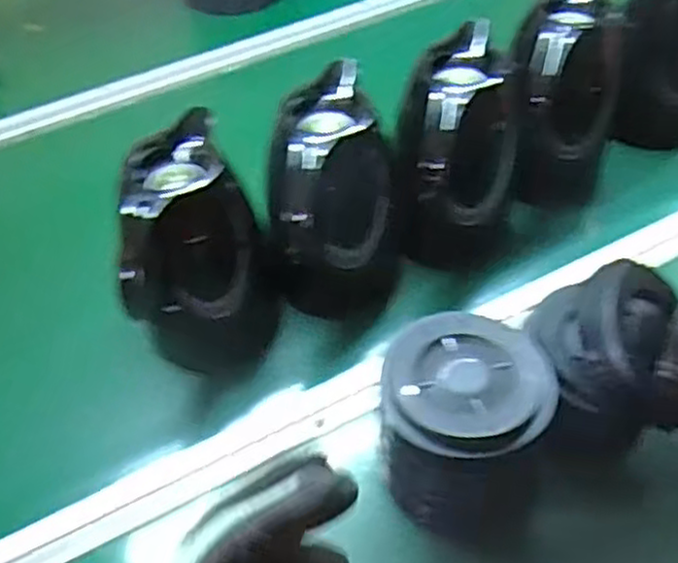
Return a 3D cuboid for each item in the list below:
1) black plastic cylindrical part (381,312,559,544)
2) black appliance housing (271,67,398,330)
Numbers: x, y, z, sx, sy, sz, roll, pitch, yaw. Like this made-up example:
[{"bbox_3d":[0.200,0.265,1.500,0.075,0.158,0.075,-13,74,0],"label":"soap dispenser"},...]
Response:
[{"bbox_3d":[0.094,0.112,0.572,0.126,0.131,0.116,8,51,11],"label":"black plastic cylindrical part"},{"bbox_3d":[-0.011,-0.059,0.668,0.132,0.212,0.090,-34,55,-23],"label":"black appliance housing"}]

